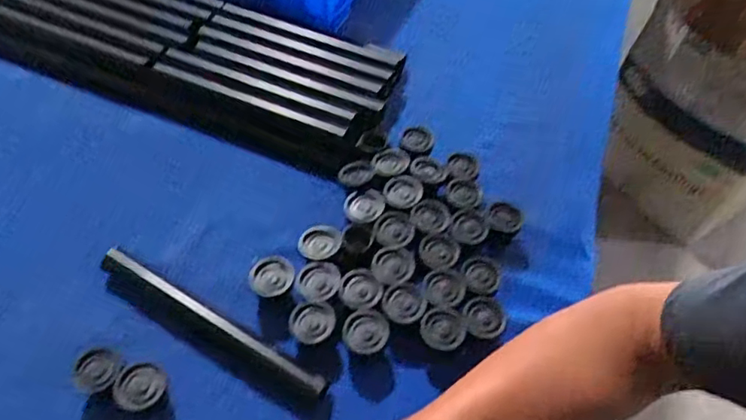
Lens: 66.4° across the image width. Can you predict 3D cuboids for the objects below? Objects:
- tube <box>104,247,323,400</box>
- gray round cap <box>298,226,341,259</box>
[{"bbox_3d":[-0.134,0.093,0.470,0.219,0.024,0.018,27,55,15],"label":"tube"},{"bbox_3d":[-0.047,0.029,0.501,0.034,0.007,0.039,17,53,8],"label":"gray round cap"}]

